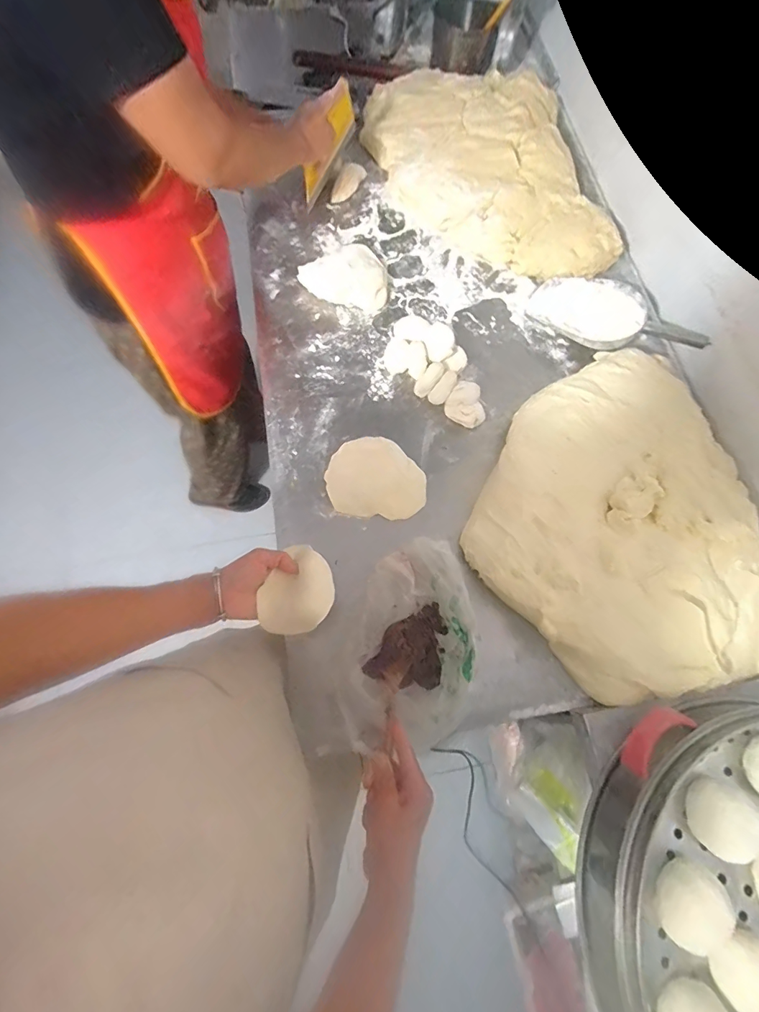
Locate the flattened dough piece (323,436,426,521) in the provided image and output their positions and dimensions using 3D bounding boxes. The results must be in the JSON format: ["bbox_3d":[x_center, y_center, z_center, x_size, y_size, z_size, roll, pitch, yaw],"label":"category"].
[{"bbox_3d":[-0.004,-0.047,0.693,0.161,0.014,0.135,8,72,1],"label":"flattened dough piece"}]

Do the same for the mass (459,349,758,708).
[{"bbox_3d":[0.394,0.010,0.620,0.477,0.084,0.474,-41,77,-14],"label":"mass"}]

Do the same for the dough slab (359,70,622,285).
[{"bbox_3d":[0.218,-0.720,0.885,0.435,0.088,0.587,-10,72,-5],"label":"dough slab"}]

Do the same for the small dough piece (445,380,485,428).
[{"bbox_3d":[0.154,-0.177,0.730,0.069,0.035,0.065,0,72,-1],"label":"small dough piece"}]

